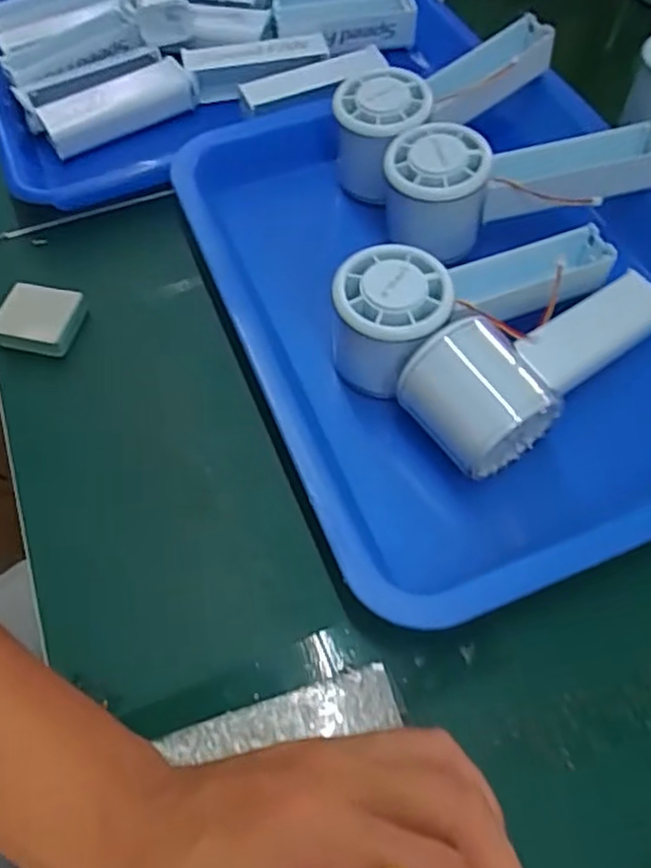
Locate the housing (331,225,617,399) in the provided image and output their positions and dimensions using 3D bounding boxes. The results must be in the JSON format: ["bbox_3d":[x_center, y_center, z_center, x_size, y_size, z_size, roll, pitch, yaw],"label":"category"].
[{"bbox_3d":[0.074,-0.074,0.351,0.155,0.056,0.060,-23,63,-13],"label":"housing"}]

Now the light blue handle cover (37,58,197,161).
[{"bbox_3d":[-0.138,-0.221,0.456,0.103,0.021,0.032,-27,64,-15],"label":"light blue handle cover"}]

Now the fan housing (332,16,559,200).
[{"bbox_3d":[0.069,-0.212,0.422,0.064,0.045,0.163,40,67,20],"label":"fan housing"}]

